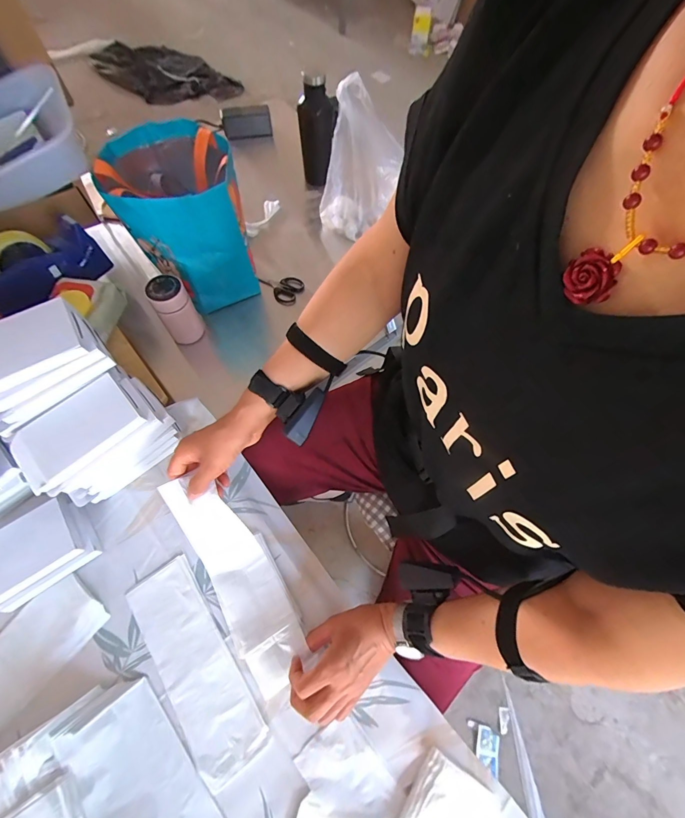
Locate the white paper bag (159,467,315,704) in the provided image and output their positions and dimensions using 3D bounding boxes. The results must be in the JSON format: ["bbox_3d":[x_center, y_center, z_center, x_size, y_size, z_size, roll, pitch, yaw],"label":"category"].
[{"bbox_3d":[-0.141,0.216,0.481,0.079,0.048,0.280,-31,80,-15],"label":"white paper bag"}]

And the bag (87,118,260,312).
[{"bbox_3d":[-0.293,-0.346,0.687,0.204,0.248,0.231,-33,70,-15],"label":"bag"}]

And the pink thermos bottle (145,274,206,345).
[{"bbox_3d":[-0.305,-0.182,0.675,0.063,0.126,0.054,-30,69,-15],"label":"pink thermos bottle"}]

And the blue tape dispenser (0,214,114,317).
[{"bbox_3d":[-0.531,-0.250,0.642,0.063,0.114,0.200,37,69,14],"label":"blue tape dispenser"}]

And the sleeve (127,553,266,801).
[{"bbox_3d":[-0.189,0.320,0.461,0.083,0.005,0.246,-32,70,-15],"label":"sleeve"}]

